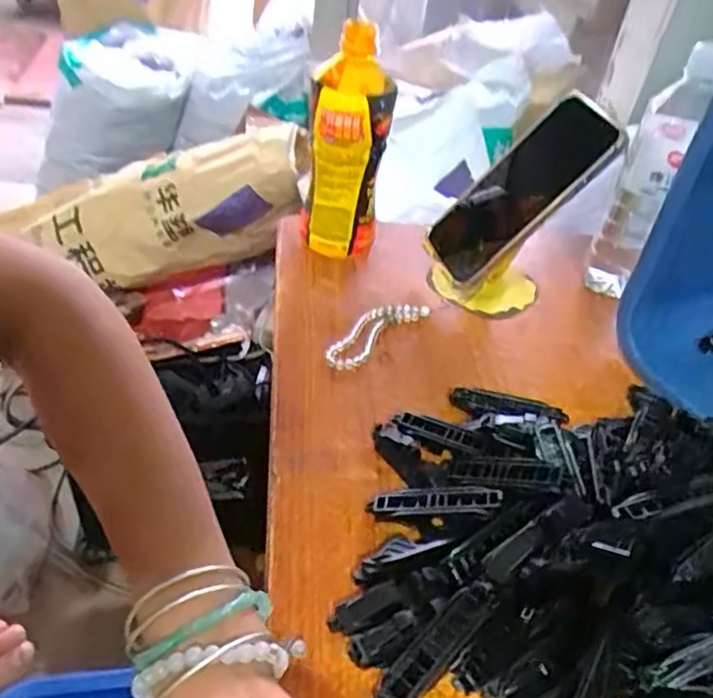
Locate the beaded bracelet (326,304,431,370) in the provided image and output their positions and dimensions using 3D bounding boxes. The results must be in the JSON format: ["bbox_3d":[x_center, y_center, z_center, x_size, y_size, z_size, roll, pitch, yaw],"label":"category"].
[{"bbox_3d":[0.014,-0.014,0.525,0.033,0.011,0.103,32,46,26],"label":"beaded bracelet"}]

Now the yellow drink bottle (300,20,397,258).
[{"bbox_3d":[-0.008,-0.171,0.565,0.065,0.186,0.074,3,41,-5],"label":"yellow drink bottle"}]

